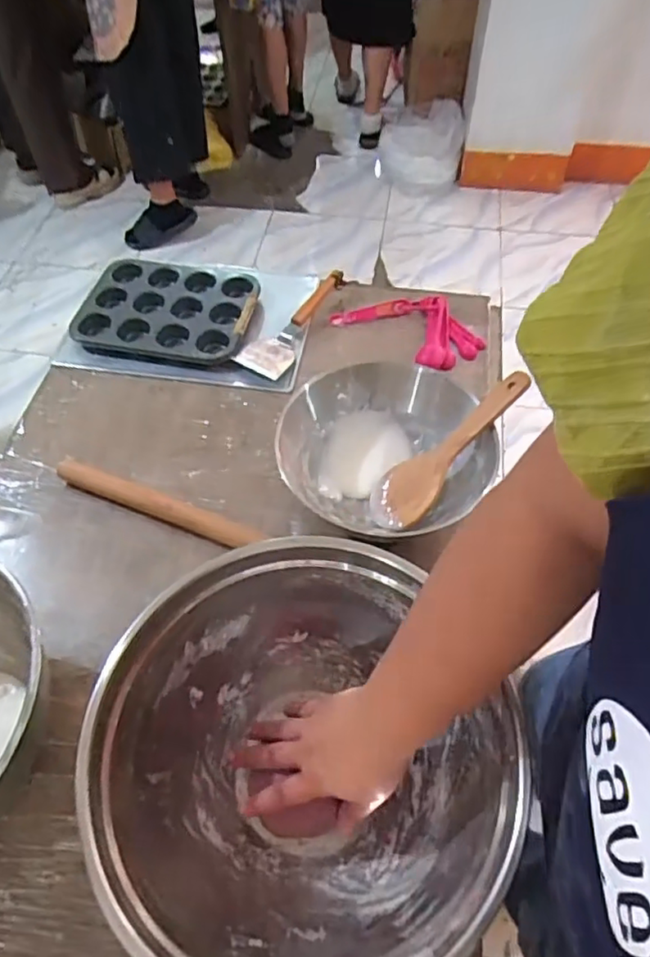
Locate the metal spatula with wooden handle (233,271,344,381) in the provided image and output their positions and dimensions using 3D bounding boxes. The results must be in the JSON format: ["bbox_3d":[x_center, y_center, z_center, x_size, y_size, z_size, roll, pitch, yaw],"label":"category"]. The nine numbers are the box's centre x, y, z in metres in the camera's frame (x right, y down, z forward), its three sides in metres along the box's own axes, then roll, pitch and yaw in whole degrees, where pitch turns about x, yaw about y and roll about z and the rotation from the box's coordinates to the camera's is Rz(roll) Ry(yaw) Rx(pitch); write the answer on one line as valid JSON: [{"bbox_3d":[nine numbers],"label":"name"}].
[{"bbox_3d":[-0.047,-0.235,0.895,0.075,0.026,0.218,27,62,17],"label":"metal spatula with wooden handle"}]

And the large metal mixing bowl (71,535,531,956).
[{"bbox_3d":[-0.022,0.230,0.492,0.288,0.162,0.301,1,56,-1],"label":"large metal mixing bowl"}]

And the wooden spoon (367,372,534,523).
[{"bbox_3d":[0.140,-0.032,0.684,0.228,0.027,0.069,-45,62,12],"label":"wooden spoon"}]

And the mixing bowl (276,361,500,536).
[{"bbox_3d":[0.074,-0.023,0.724,0.237,0.118,0.215,21,61,14],"label":"mixing bowl"}]

